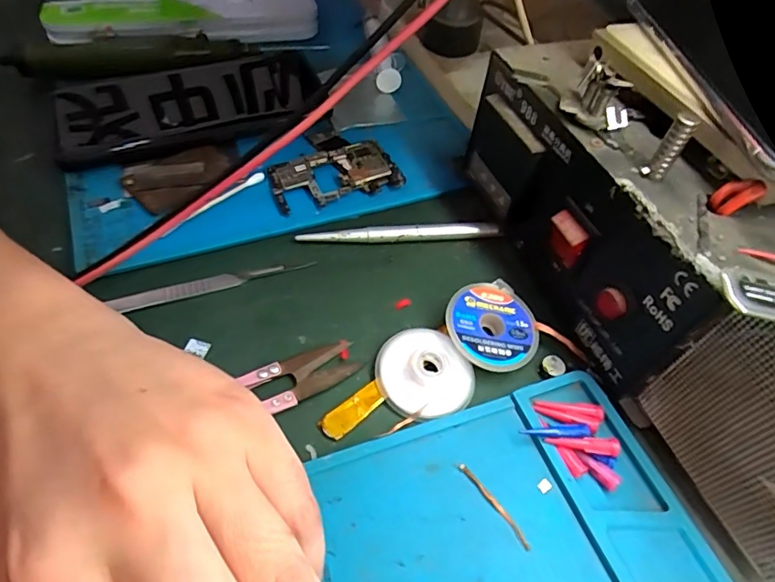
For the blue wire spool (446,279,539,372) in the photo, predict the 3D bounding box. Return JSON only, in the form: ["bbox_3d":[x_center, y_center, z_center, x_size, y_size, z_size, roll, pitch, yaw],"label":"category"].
[{"bbox_3d":[0.050,0.017,0.242,0.043,0.012,0.043,3,52,-3],"label":"blue wire spool"}]

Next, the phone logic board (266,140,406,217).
[{"bbox_3d":[-0.032,-0.070,0.303,0.075,0.005,0.040,-19,60,-14],"label":"phone logic board"}]

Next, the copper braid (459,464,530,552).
[{"bbox_3d":[0.042,0.083,0.196,0.004,0.004,0.038,-29,60,-25],"label":"copper braid"}]

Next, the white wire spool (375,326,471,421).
[{"bbox_3d":[0.016,0.036,0.227,0.039,0.009,0.041,3,52,-3],"label":"white wire spool"}]

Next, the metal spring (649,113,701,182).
[{"bbox_3d":[0.105,-0.053,0.187,0.007,0.026,0.005,37,58,22],"label":"metal spring"}]

